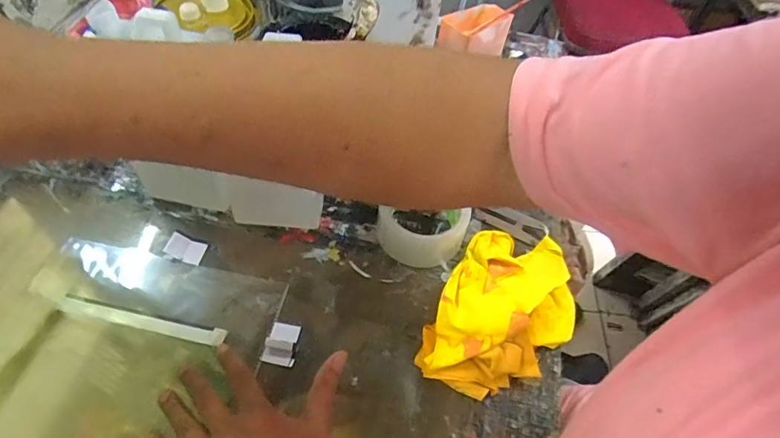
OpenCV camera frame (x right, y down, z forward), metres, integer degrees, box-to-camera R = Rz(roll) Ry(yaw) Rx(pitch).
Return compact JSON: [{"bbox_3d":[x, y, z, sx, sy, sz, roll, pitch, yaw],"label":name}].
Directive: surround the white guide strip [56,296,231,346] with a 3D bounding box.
[{"bbox_3d":[-0.238,0.097,0.463,0.165,0.010,0.016,12,51,4],"label":"white guide strip"}]

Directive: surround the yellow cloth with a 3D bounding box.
[{"bbox_3d":[0.114,0.092,0.474,0.126,0.053,0.176,25,54,14],"label":"yellow cloth"}]

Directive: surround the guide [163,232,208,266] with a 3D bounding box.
[{"bbox_3d":[-0.216,0.032,0.509,0.039,0.004,0.025,23,72,-5],"label":"guide"}]

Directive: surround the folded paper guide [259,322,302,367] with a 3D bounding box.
[{"bbox_3d":[-0.102,0.117,0.458,0.029,0.017,0.039,11,51,3],"label":"folded paper guide"}]

